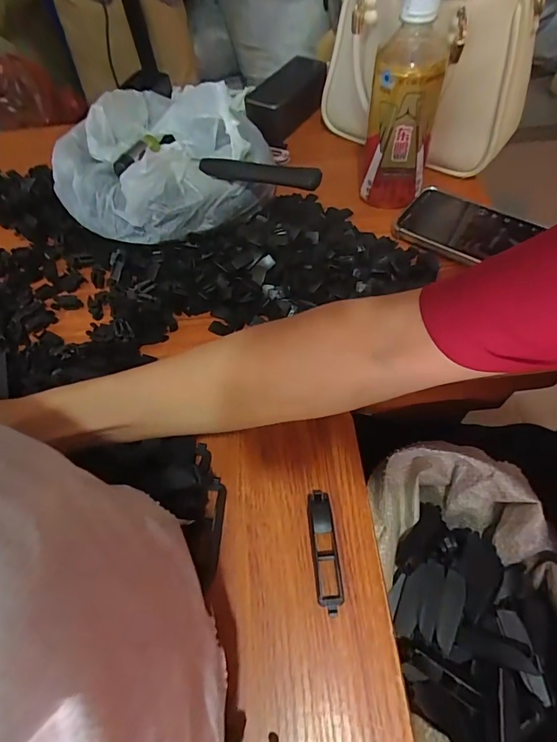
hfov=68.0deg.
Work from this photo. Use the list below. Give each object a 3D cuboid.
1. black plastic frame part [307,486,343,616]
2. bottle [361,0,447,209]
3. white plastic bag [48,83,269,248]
[{"bbox_3d":[0.032,0.124,0.290,0.017,0.007,0.081,-5,59,0],"label":"black plastic frame part"},{"bbox_3d":[0.125,-0.263,0.415,0.066,0.181,0.067,5,60,6],"label":"bottle"},{"bbox_3d":[-0.130,-0.232,0.451,0.218,0.077,0.195,27,65,18],"label":"white plastic bag"}]

